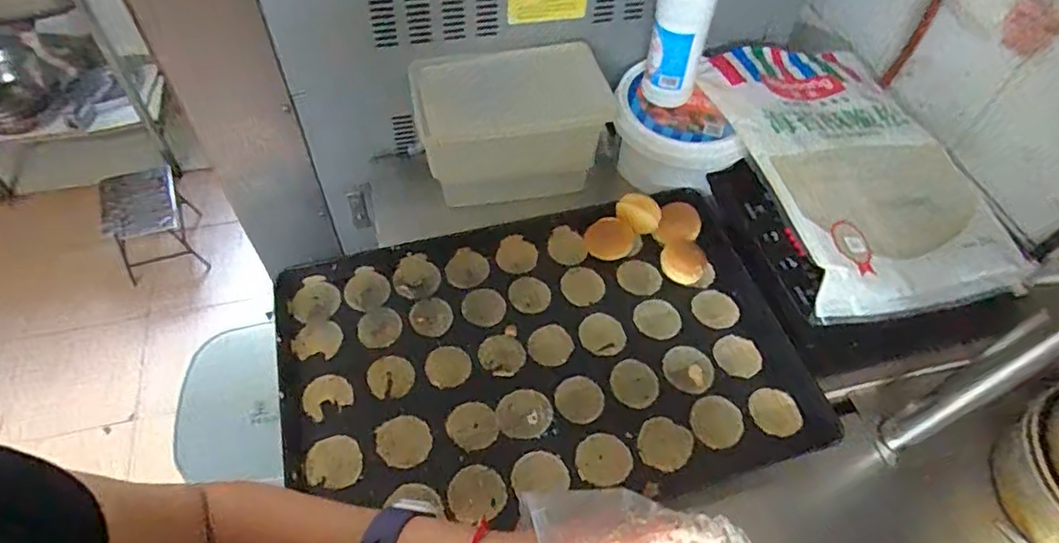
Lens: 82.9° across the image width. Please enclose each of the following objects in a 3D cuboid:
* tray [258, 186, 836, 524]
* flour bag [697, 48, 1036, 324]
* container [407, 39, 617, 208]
[{"bbox_3d":[0.013,0.099,0.732,0.605,0.036,0.395,-12,56,-12],"label":"tray"},{"bbox_3d":[0.449,-0.156,0.832,0.335,0.101,0.456,-9,55,-7],"label":"flour bag"},{"bbox_3d":[-0.031,-0.203,0.842,0.270,0.158,0.164,-6,55,-7],"label":"container"}]

